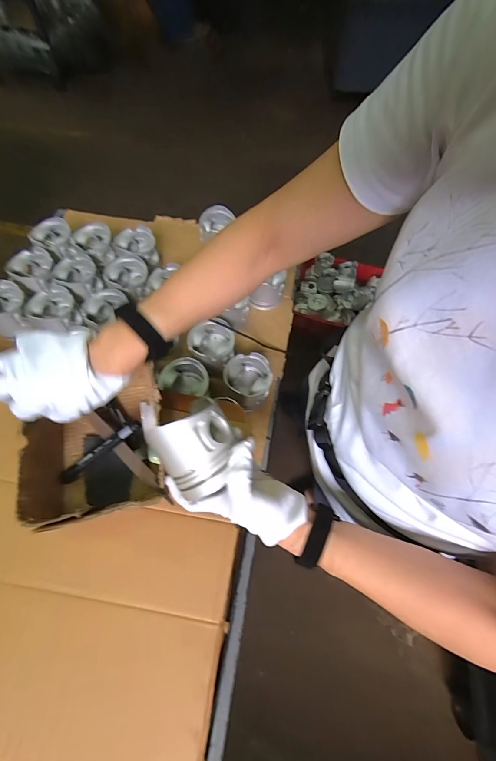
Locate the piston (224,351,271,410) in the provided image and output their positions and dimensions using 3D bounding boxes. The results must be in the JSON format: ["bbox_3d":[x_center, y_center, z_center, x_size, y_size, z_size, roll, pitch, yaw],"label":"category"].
[{"bbox_3d":[0.000,0.002,0.628,0.090,0.069,0.103,4,63,0],"label":"piston"}]

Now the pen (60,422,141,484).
[{"bbox_3d":[-0.216,0.102,0.452,0.147,0.018,0.022,-36,66,10],"label":"pen"}]

